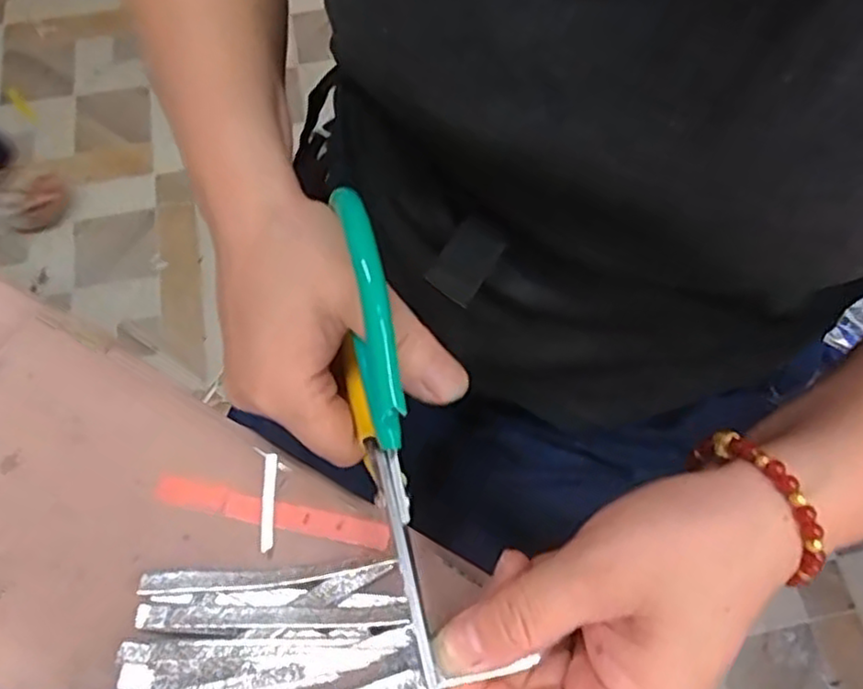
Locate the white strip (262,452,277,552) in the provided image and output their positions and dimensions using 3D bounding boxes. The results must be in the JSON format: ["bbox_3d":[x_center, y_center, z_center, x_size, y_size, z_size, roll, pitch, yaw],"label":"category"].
[{"bbox_3d":[-0.068,0.065,0.288,0.005,0.004,0.041,-1,65,-1],"label":"white strip"}]

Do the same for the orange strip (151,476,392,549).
[{"bbox_3d":[-0.066,0.069,0.286,0.100,0.004,0.011,11,69,7],"label":"orange strip"}]

